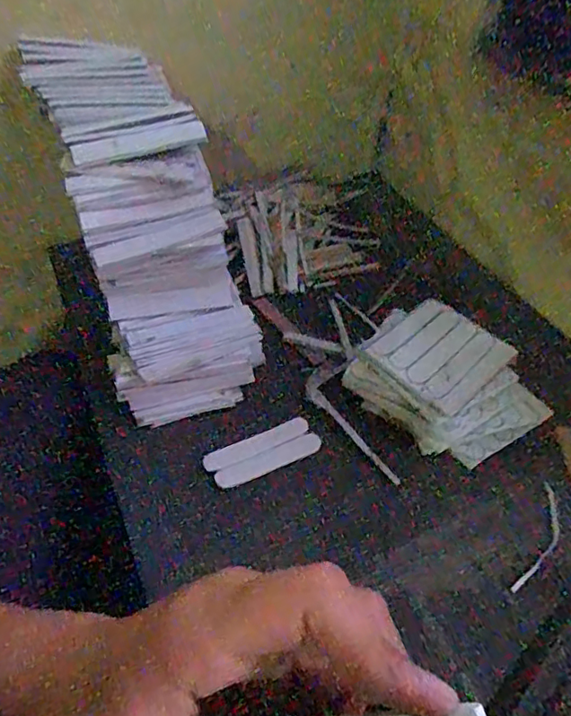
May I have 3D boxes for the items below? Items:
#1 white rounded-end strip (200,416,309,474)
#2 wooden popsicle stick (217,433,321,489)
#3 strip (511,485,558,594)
[{"bbox_3d":[-0.024,0.070,0.443,0.089,0.004,0.016,-21,57,-15],"label":"white rounded-end strip"},{"bbox_3d":[-0.013,0.083,0.437,0.089,0.004,0.017,-20,56,-14],"label":"wooden popsicle stick"},{"bbox_3d":[0.188,0.134,0.398,0.019,0.004,0.092,27,58,18],"label":"strip"}]

